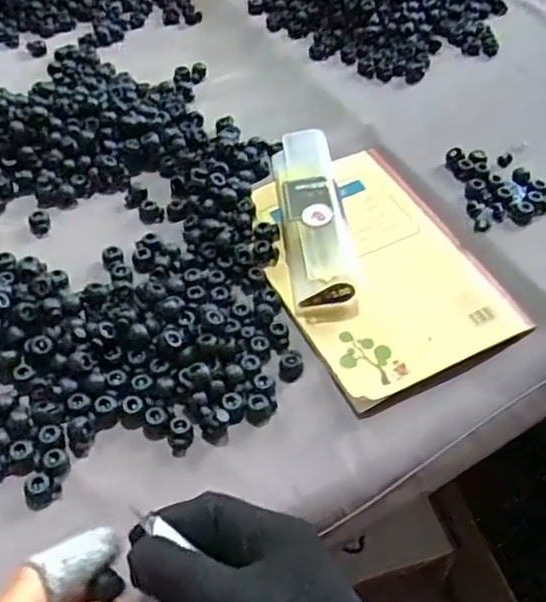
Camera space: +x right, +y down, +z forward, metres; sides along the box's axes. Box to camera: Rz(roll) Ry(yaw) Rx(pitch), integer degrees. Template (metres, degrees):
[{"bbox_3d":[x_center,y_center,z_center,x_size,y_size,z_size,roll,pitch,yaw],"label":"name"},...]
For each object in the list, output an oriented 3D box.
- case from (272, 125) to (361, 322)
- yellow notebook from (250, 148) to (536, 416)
[{"bbox_3d":[0.029,-0.060,0.482,0.041,0.035,0.153,-4,50,-7],"label":"case"},{"bbox_3d":[0.068,-0.029,0.484,0.139,0.011,0.209,-19,53,-18],"label":"yellow notebook"}]

